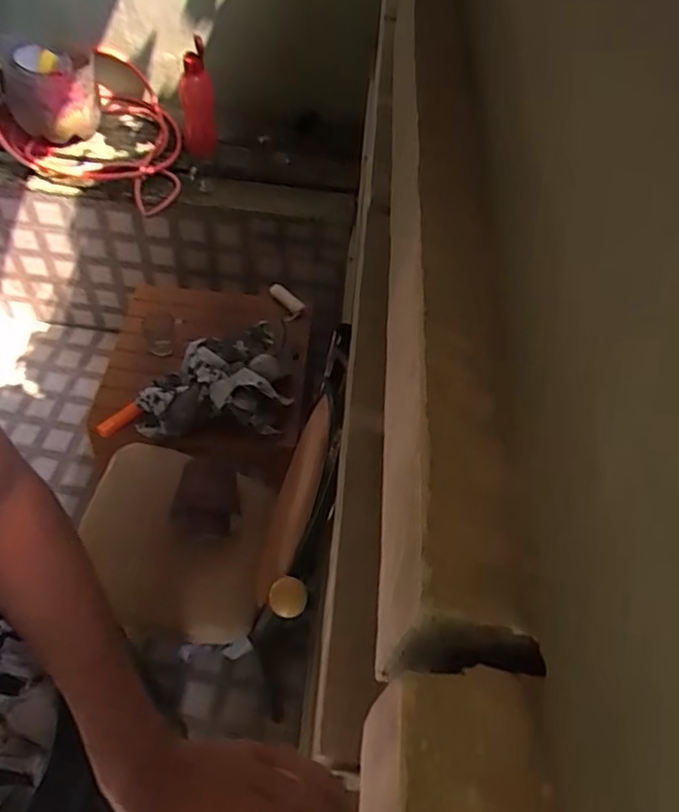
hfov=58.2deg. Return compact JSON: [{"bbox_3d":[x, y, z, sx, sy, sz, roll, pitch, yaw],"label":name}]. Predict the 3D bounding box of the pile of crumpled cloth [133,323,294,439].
[{"bbox_3d":[-0.268,-0.073,1.317,0.317,0.092,0.263,-4,53,-8],"label":"pile of crumpled cloth"}]

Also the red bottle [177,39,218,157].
[{"bbox_3d":[-0.377,-0.800,1.610,0.084,0.293,0.110,-8,54,-11],"label":"red bottle"}]

